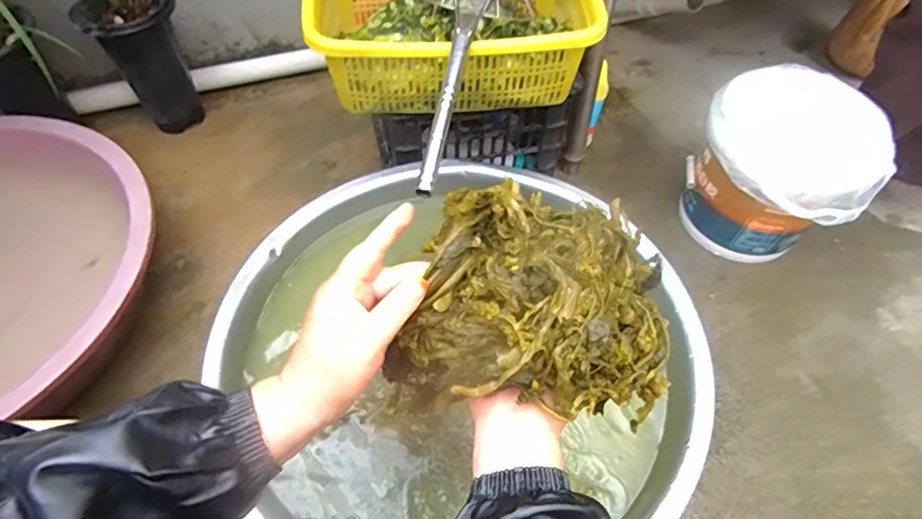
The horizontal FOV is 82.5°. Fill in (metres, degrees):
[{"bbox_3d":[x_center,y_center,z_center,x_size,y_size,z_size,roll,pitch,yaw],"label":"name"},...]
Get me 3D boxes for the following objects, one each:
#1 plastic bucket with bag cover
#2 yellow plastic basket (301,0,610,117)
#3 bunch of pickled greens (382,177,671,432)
[{"bbox_3d":[0.565,-0.147,0.958,0.260,0.261,0.269,1,55,-1],"label":"plastic bucket with bag cover"},{"bbox_3d":[-0.013,-0.378,0.837,0.426,0.138,0.287,-2,55,-4],"label":"yellow plastic basket"},{"bbox_3d":[0.055,0.031,0.390,0.204,0.088,0.151,2,55,0],"label":"bunch of pickled greens"}]

